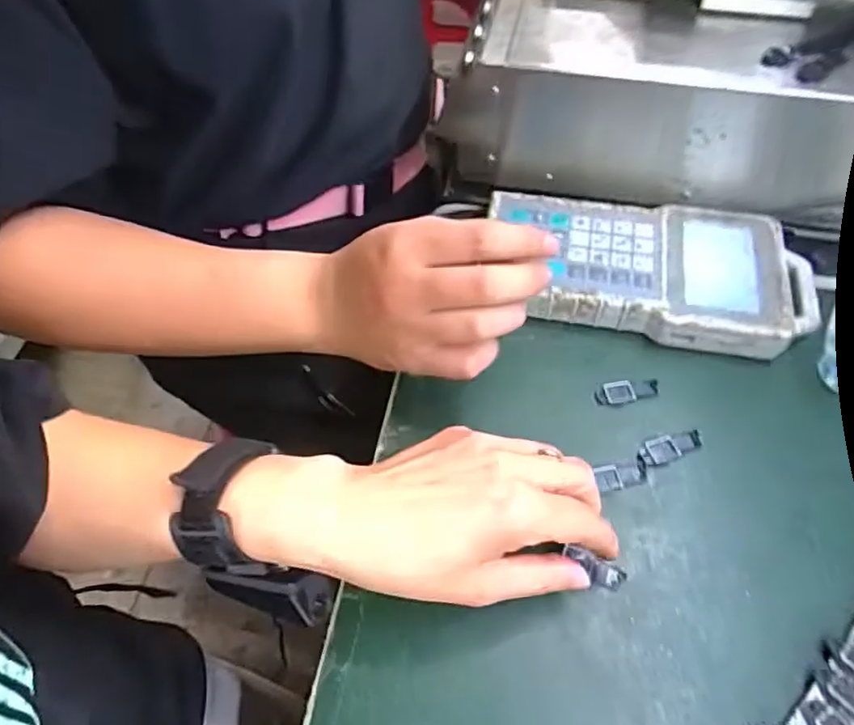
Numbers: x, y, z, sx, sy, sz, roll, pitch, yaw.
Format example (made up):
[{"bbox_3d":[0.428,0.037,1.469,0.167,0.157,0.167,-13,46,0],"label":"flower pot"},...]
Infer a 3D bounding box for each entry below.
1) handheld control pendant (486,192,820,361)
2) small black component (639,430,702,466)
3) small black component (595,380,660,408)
[{"bbox_3d":[0.154,-0.064,0.427,0.211,0.030,0.108,7,56,9],"label":"handheld control pendant"},{"bbox_3d":[0.148,0.051,0.371,0.040,0.004,0.016,-18,56,-8],"label":"small black component"},{"bbox_3d":[0.127,0.018,0.388,0.041,0.004,0.016,-11,55,-3],"label":"small black component"}]

